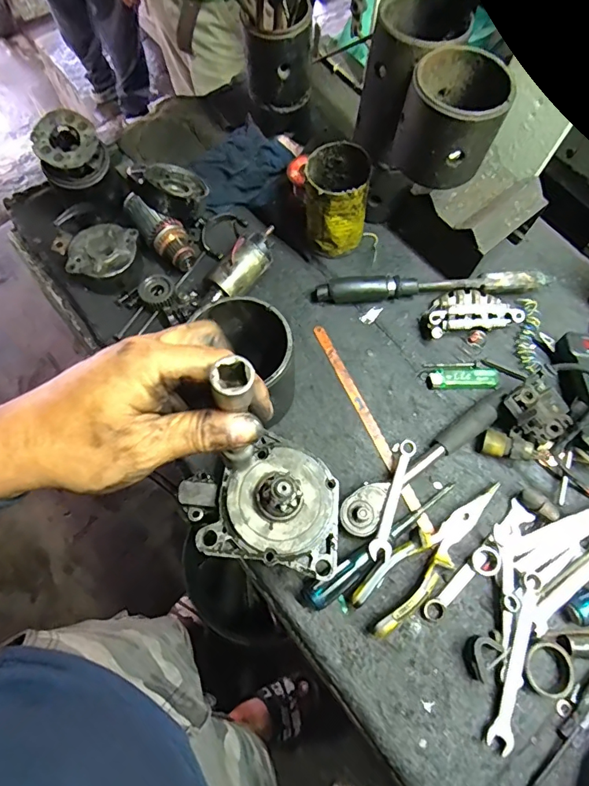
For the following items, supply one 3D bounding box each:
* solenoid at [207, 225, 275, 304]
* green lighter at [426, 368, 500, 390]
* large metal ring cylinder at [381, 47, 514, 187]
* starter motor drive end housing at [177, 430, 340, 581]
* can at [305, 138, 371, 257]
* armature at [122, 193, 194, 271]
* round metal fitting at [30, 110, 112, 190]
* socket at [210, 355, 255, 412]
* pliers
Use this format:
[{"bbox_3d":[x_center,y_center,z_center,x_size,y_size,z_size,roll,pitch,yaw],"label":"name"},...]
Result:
[{"bbox_3d":[-0.061,-0.159,0.574,0.050,0.051,0.108,34,71,11],"label":"solenoid"},{"bbox_3d":[0.198,-0.017,0.538,0.080,0.012,0.025,2,69,-1],"label":"green lighter"},{"bbox_3d":[0.145,-0.257,0.429,0.092,0.083,0.096,19,69,5],"label":"large metal ring cylinder"},{"bbox_3d":[-0.030,0.088,0.426,0.154,0.068,0.112,12,69,2],"label":"starter motor drive end housing"},{"bbox_3d":[0.050,-0.231,0.561,0.078,0.112,0.077,0,69,-2],"label":"can"},{"bbox_3d":[-0.168,-0.206,0.581,0.109,0.038,0.045,45,73,-5],"label":"armature"},{"bbox_3d":[-0.266,-0.286,0.539,0.072,0.049,0.072,1,69,-2],"label":"round metal fitting"},{"bbox_3d":[-0.031,-0.005,0.236,0.021,0.024,0.021,-1,69,-3],"label":"socket"},{"bbox_3d":[0.142,0.162,0.465,0.191,0.021,0.049,-35,74,-14],"label":"pliers"}]

